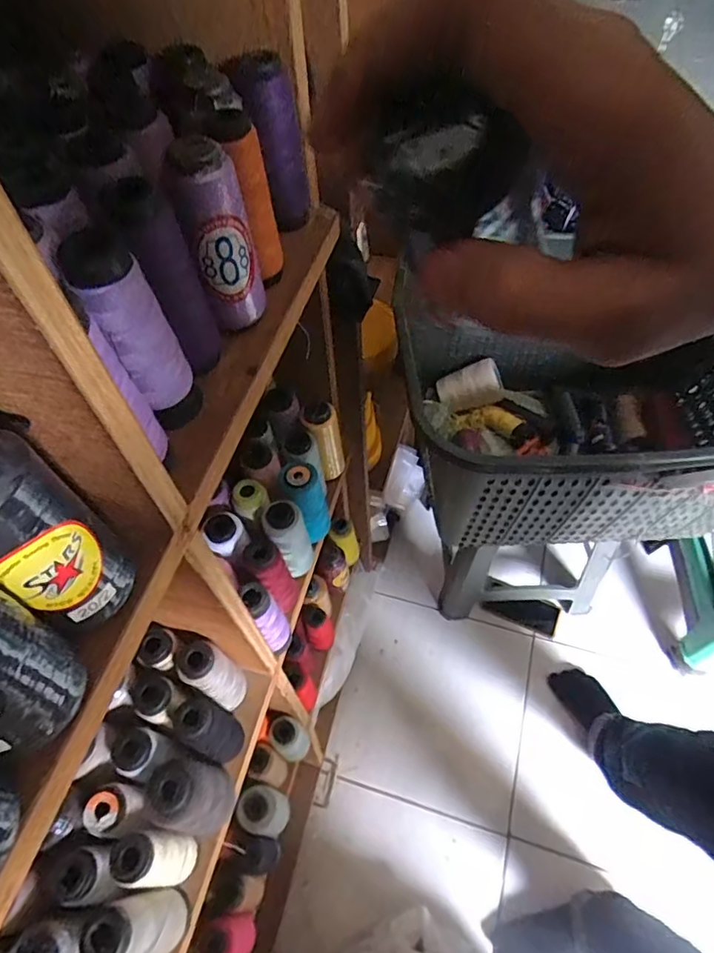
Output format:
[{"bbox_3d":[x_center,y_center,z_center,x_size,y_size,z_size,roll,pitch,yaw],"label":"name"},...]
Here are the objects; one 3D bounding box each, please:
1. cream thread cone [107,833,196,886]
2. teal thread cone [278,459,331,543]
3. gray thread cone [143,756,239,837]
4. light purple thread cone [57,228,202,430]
[{"bbox_3d":[-0.161,0.306,0.431,0.040,0.110,0.034,0,56,2],"label":"cream thread cone"},{"bbox_3d":[-0.058,0.028,0.613,0.046,0.108,0.054,-13,56,-7],"label":"teal thread cone"},{"bbox_3d":[-0.139,0.268,0.455,0.055,0.103,0.058,17,58,13],"label":"gray thread cone"},{"bbox_3d":[-0.119,-0.075,0.300,0.039,0.119,0.043,-25,58,-15],"label":"light purple thread cone"}]

